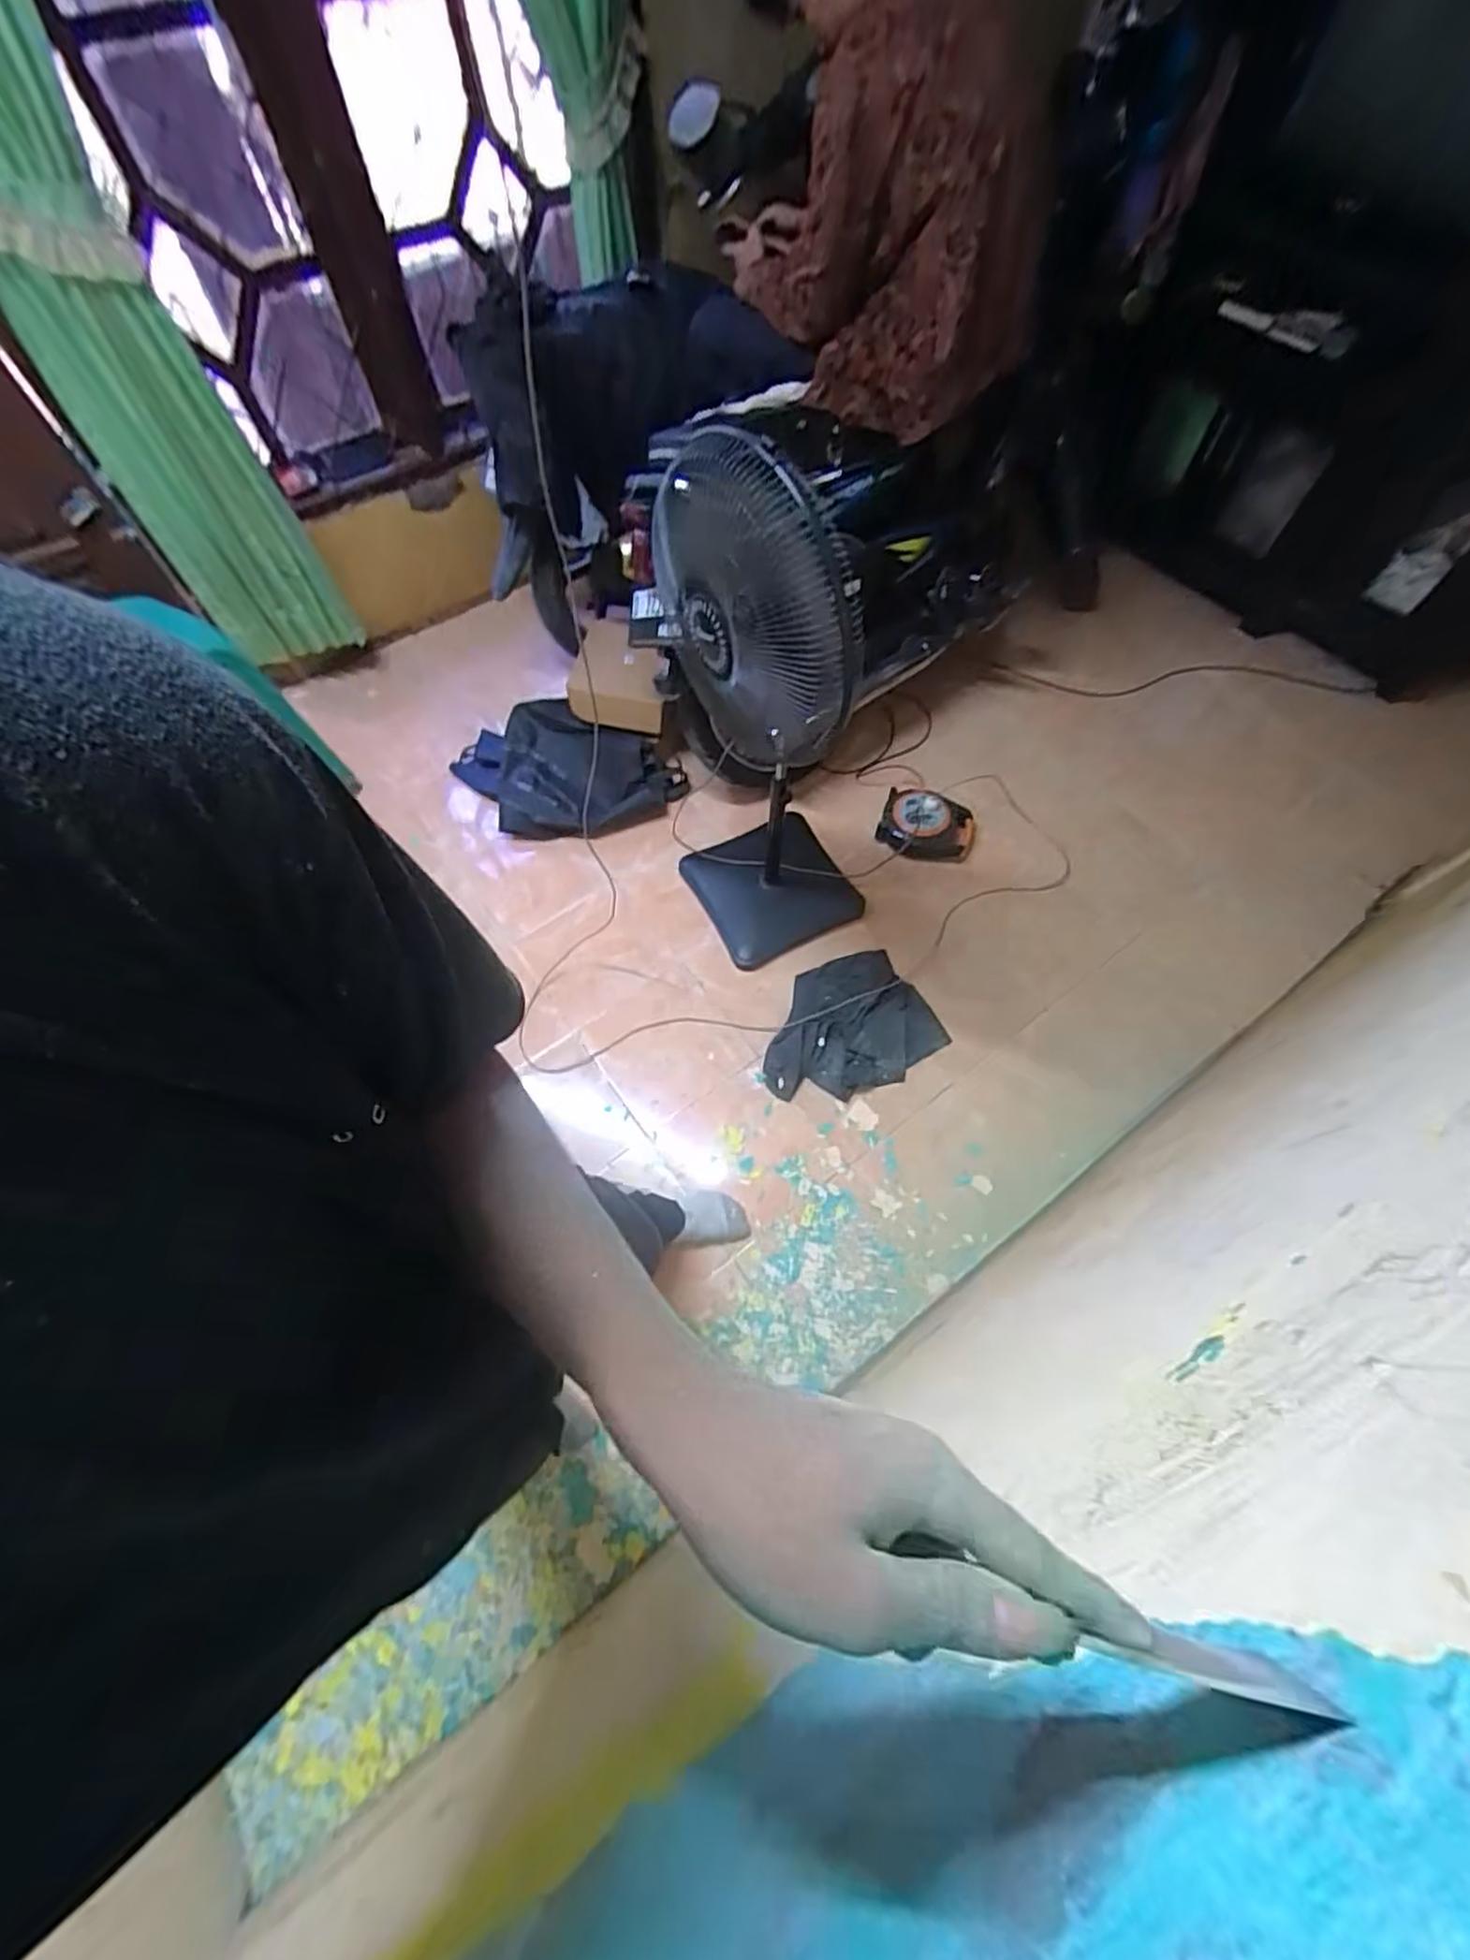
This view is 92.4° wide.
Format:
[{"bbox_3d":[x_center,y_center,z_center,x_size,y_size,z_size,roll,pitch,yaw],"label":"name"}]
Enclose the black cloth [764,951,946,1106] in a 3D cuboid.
[{"bbox_3d":[0.249,0.104,1.598,0.411,0.019,0.305,-22,65,-10],"label":"black cloth"}]

